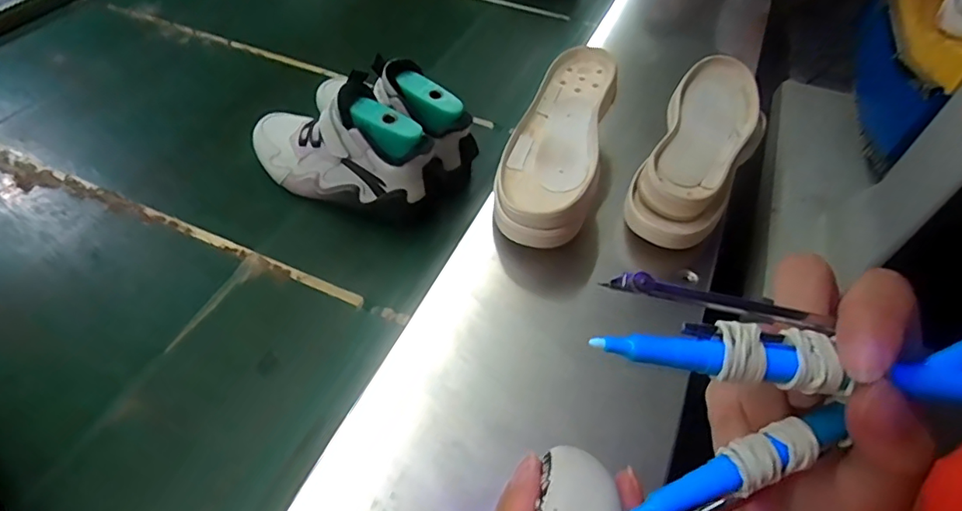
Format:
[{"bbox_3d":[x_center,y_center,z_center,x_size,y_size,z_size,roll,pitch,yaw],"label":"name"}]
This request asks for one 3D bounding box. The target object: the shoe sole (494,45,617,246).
[{"bbox_3d":[0.084,-0.129,0.556,0.100,0.040,0.262,14,62,10],"label":"shoe sole"}]

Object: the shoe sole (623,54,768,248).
[{"bbox_3d":[0.238,-0.119,0.570,0.100,0.067,0.269,25,66,19],"label":"shoe sole"}]

